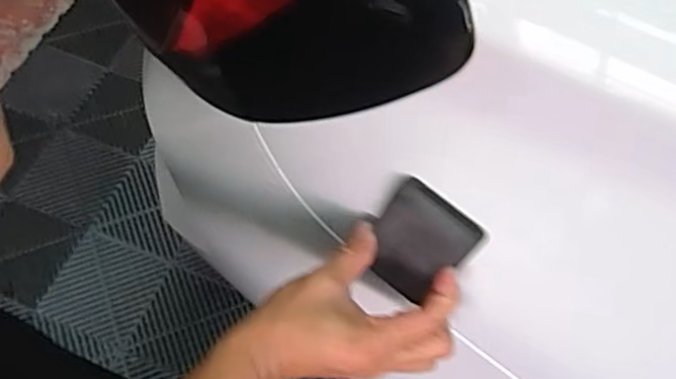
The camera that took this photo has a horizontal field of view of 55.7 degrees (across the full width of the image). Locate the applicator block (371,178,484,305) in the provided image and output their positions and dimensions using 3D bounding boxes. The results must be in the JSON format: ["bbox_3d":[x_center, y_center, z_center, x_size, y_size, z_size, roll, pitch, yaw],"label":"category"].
[{"bbox_3d":[0.049,0.037,0.413,0.058,0.082,0.020,34,46,2],"label":"applicator block"}]

